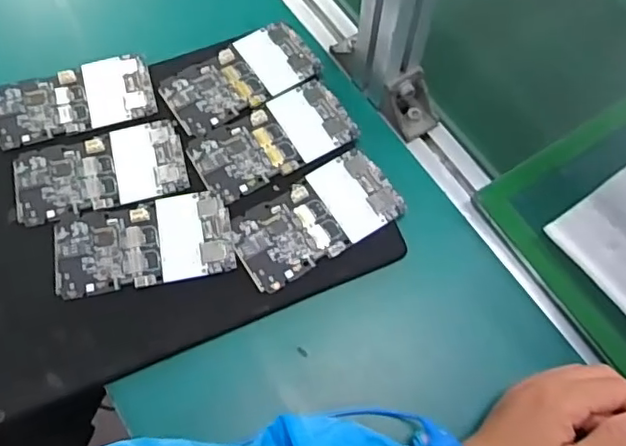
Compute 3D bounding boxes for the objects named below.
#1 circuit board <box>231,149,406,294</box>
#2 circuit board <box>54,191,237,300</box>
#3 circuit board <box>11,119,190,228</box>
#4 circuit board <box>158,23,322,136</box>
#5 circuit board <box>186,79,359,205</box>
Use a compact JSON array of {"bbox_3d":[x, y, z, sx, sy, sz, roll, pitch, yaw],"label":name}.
[{"bbox_3d":[0.002,-0.005,0.446,0.127,0.007,0.065,-30,71,-16],"label":"circuit board"},{"bbox_3d":[-0.127,0.016,0.439,0.130,0.011,0.065,-9,67,-7],"label":"circuit board"},{"bbox_3d":[-0.169,-0.040,0.464,0.130,0.010,0.066,-12,67,-9],"label":"circuit board"},{"bbox_3d":[-0.061,-0.125,0.498,0.129,0.009,0.066,-29,71,-15],"label":"circuit board"},{"bbox_3d":[-0.032,-0.068,0.474,0.127,0.010,0.067,-27,70,-14],"label":"circuit board"}]

